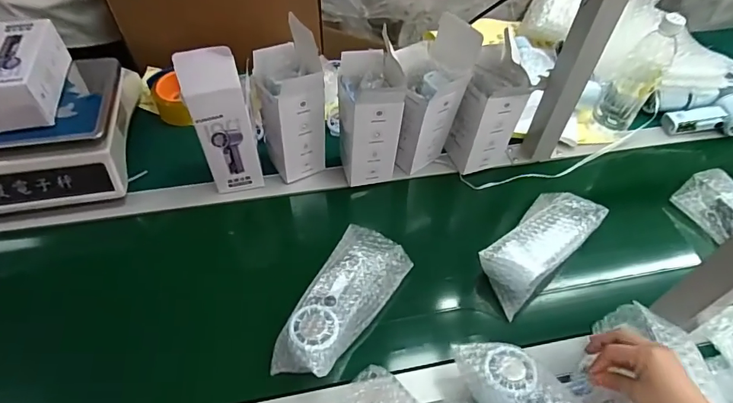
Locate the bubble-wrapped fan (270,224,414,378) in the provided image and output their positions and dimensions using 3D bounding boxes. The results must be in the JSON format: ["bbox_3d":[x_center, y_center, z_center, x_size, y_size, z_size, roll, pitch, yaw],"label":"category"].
[{"bbox_3d":[-0.025,0.121,0.567,0.092,0.065,0.207,21,58,16],"label":"bubble-wrapped fan"}]

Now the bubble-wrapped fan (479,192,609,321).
[{"bbox_3d":[0.244,0.053,0.636,0.086,0.059,0.211,39,64,25],"label":"bubble-wrapped fan"}]

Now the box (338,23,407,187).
[{"bbox_3d":[0.004,-0.123,0.683,0.091,0.186,0.096,-7,55,-3],"label":"box"}]

